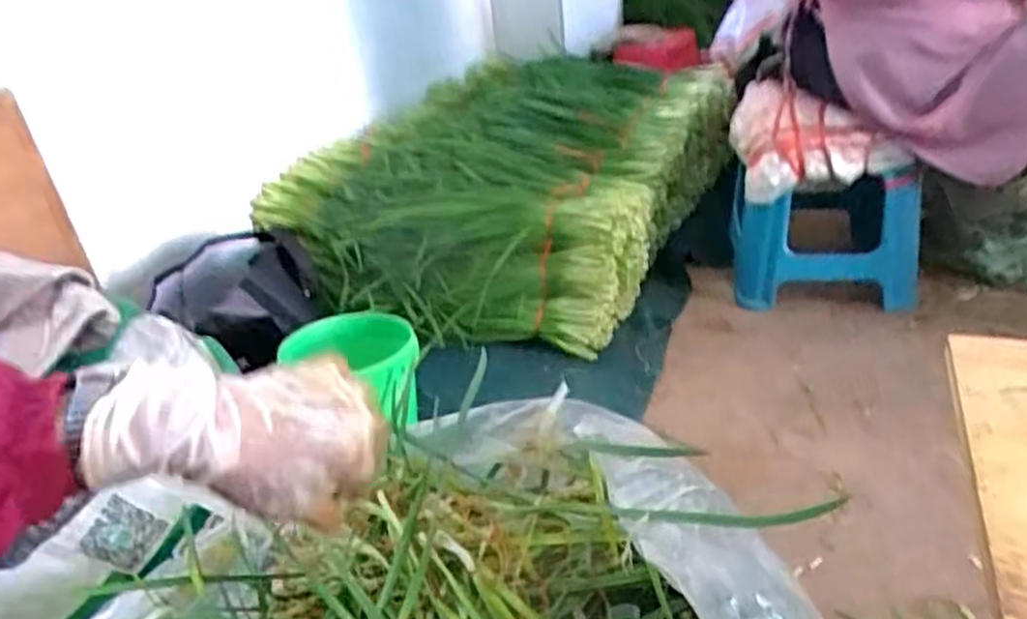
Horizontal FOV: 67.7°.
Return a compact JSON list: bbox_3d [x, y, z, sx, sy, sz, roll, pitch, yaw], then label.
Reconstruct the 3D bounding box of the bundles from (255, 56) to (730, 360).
[{"bbox_3d":[0.037,-0.343,1.889,0.799,0.344,1.144,12,35,28],"label":"bundles"}]

